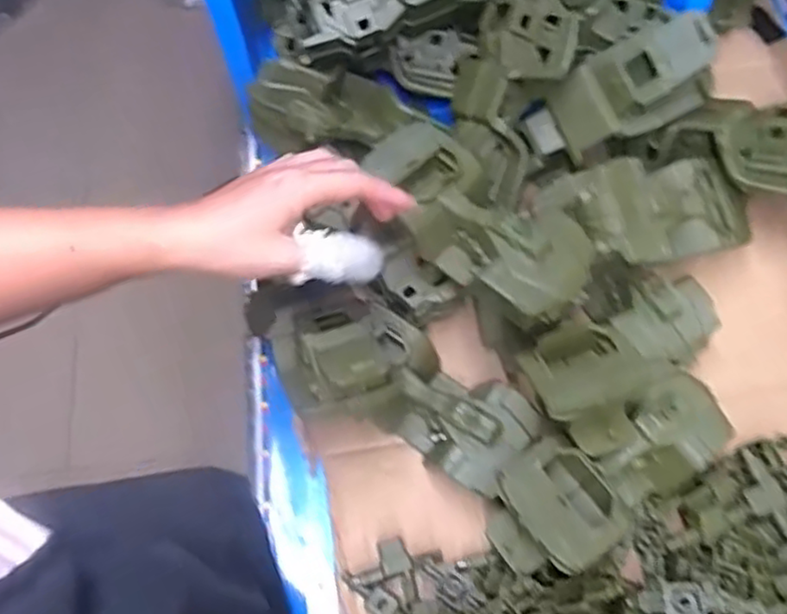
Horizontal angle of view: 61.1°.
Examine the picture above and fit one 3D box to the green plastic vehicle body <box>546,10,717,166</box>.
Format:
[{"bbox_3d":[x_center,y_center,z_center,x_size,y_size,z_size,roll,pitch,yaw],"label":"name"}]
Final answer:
[{"bbox_3d":[0.199,-0.177,0.544,0.132,0.079,0.059,-29,68,34],"label":"green plastic vehicle body"}]

